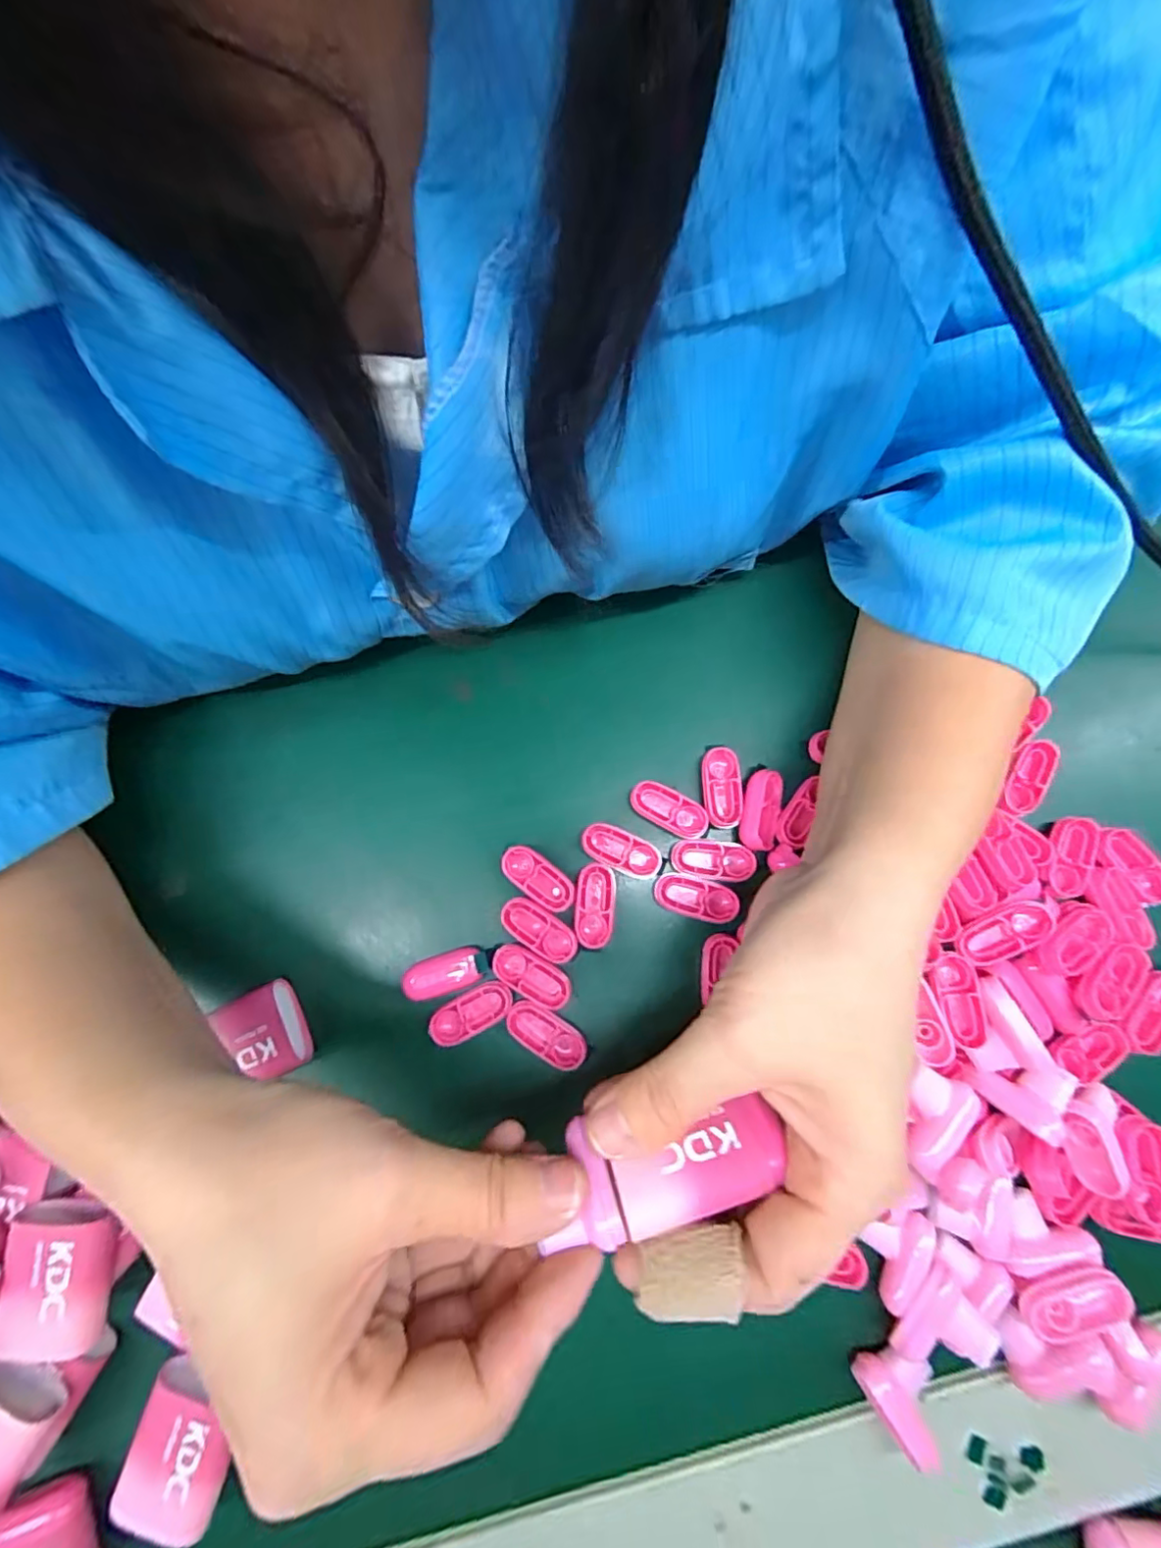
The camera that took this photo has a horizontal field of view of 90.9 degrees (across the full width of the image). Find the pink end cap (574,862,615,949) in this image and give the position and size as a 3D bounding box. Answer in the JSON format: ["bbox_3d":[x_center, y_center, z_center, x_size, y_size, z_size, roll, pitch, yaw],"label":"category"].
[{"bbox_3d":[0.006,0.055,0.238,0.016,0.005,0.033,2,80,2],"label":"pink end cap"}]

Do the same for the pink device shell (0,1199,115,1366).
[{"bbox_3d":[-0.183,0.177,0.202,0.031,0.018,0.043,-6,80,0],"label":"pink device shell"}]

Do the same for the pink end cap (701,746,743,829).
[{"bbox_3d":[0.060,0.005,0.243,0.016,0.004,0.034,-1,80,1],"label":"pink end cap"}]

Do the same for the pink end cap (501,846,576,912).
[{"bbox_3d":[-0.018,0.044,0.238,0.034,0.004,0.015,37,83,7],"label":"pink end cap"}]

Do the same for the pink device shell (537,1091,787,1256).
[{"bbox_3d":[0.026,0.112,0.162,0.058,0.018,0.025,-8,48,-1],"label":"pink device shell"}]

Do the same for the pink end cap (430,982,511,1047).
[{"bbox_3d":[-0.044,0.096,0.229,0.034,0.004,0.016,-30,81,-4],"label":"pink end cap"}]

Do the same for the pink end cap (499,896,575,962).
[{"bbox_3d":[-0.017,0.064,0.234,0.034,0.004,0.015,35,83,7],"label":"pink end cap"}]

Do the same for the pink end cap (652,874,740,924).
[{"bbox_3d":[0.048,0.051,0.237,0.035,0.004,0.016,13,78,16],"label":"pink end cap"}]

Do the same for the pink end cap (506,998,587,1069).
[{"bbox_3d":[-0.013,0.103,0.227,0.034,0.004,0.016,30,82,6],"label":"pink end cap"}]

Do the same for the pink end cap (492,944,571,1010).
[{"bbox_3d":[-0.020,0.082,0.232,0.034,0.004,0.015,30,82,6],"label":"pink end cap"}]

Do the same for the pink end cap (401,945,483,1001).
[{"bbox_3d":[-0.057,0.081,0.231,0.032,0.004,0.016,-18,80,-2],"label":"pink end cap"}]

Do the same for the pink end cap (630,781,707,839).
[{"bbox_3d":[0.038,0.015,0.242,0.034,0.004,0.014,28,82,6],"label":"pink end cap"}]

